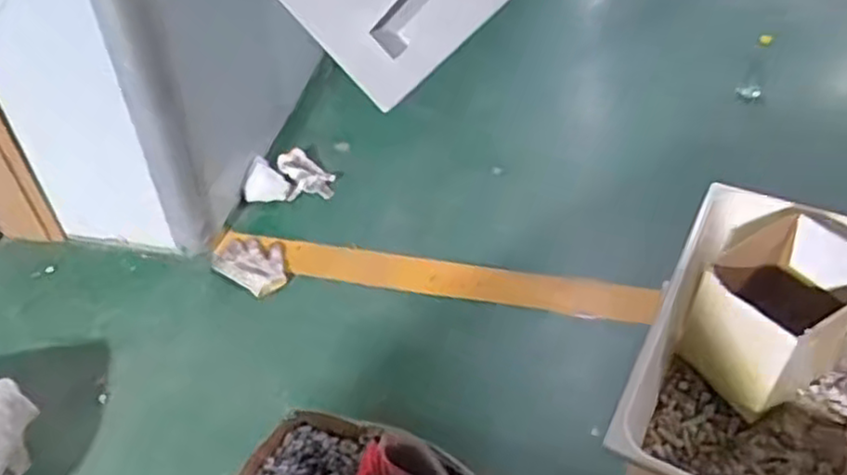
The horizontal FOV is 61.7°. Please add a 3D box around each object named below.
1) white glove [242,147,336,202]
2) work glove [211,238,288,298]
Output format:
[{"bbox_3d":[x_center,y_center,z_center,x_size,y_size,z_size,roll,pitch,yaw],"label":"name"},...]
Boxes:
[{"bbox_3d":[-0.338,-0.173,1.833,0.219,0.109,0.190,0,44,2],"label":"white glove"},{"bbox_3d":[-0.384,0.056,1.622,0.215,0.037,0.146,20,41,26],"label":"work glove"}]

